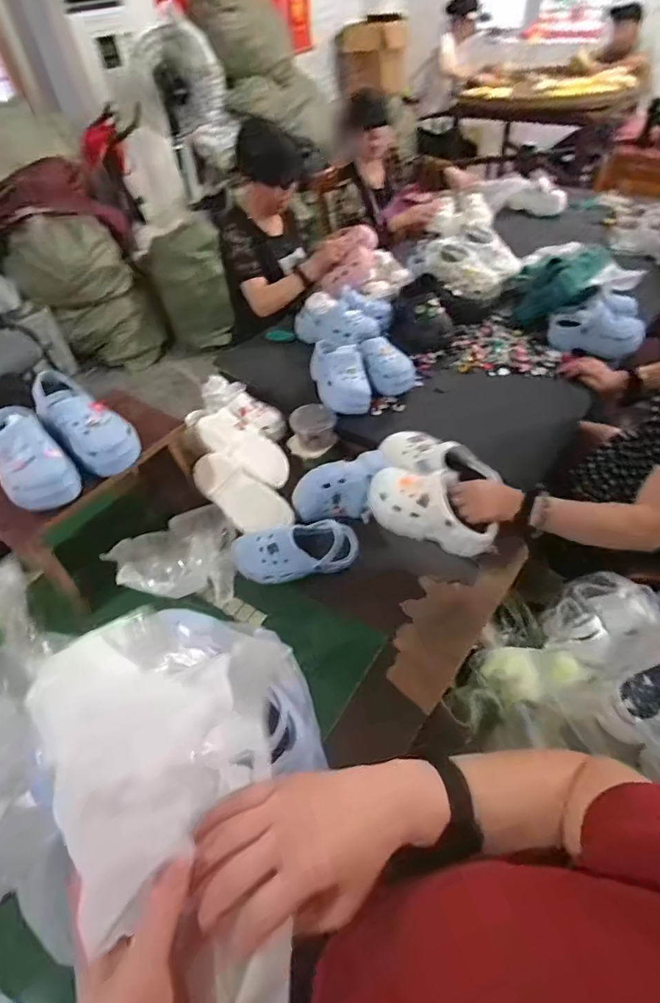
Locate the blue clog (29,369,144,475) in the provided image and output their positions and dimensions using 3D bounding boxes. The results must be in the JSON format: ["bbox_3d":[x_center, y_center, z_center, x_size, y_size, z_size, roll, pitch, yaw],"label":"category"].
[{"bbox_3d":[-0.486,-0.159,0.949,0.224,0.126,0.114,33,59,29],"label":"blue clog"}]

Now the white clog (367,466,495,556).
[{"bbox_3d":[0.194,0.010,0.931,0.252,0.095,0.107,18,53,19],"label":"white clog"}]

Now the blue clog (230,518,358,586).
[{"bbox_3d":[-0.071,0.098,1.011,0.258,0.102,0.077,-10,49,-4],"label":"blue clog"}]

